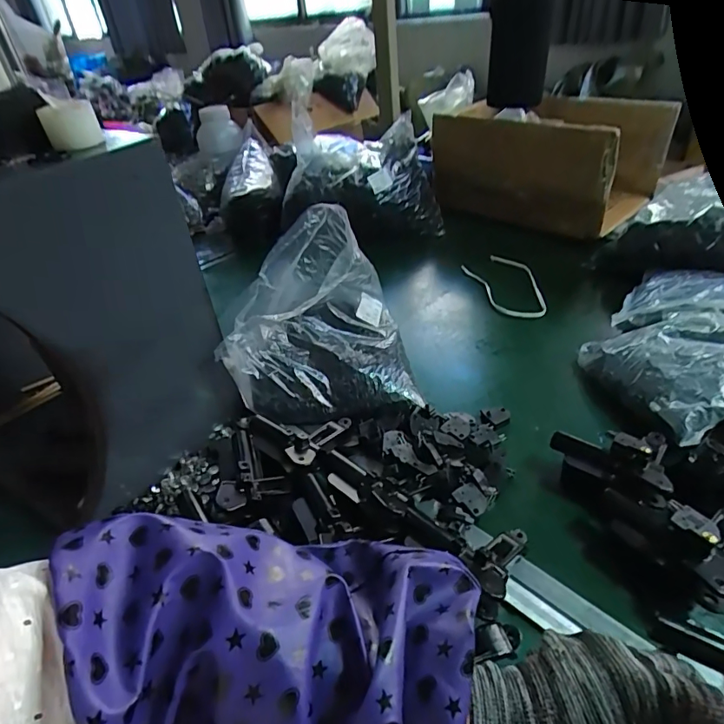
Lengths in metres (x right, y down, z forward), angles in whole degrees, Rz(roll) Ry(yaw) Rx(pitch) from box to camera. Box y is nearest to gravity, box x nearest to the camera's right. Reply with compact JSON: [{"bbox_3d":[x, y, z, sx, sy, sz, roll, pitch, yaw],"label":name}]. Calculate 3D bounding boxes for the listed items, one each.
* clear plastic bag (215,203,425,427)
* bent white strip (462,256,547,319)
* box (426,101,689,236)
[{"bbox_3d":[-0.048,-0.039,0.499,0.180,0.195,0.123,-9,37,-3],"label":"clear plastic bag"},{"bbox_3d":[0.214,-0.115,0.713,0.084,0.018,0.164,-14,38,-9],"label":"bent white strip"},{"bbox_3d":[0.342,-0.377,0.906,0.337,0.169,0.282,25,48,35],"label":"box"}]

